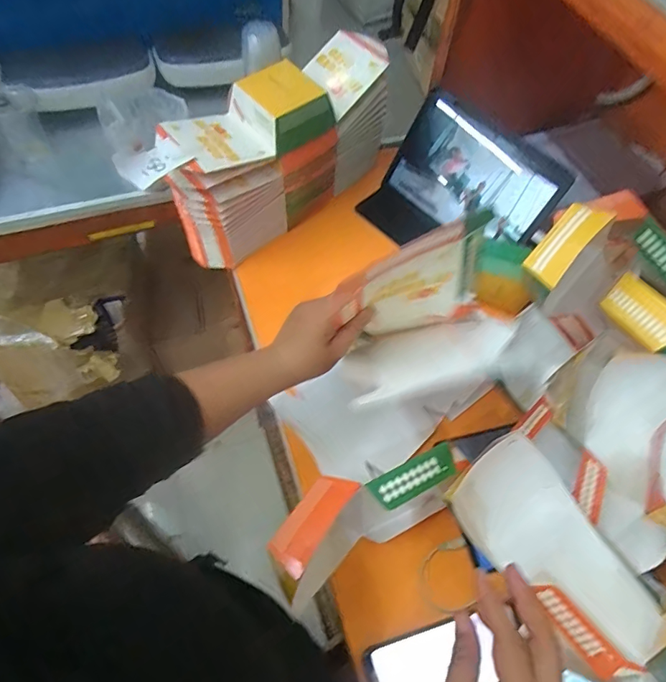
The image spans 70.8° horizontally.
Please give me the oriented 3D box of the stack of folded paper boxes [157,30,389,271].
[{"bbox_3d":[-0.077,-0.280,0.697,0.352,0.201,0.117,-39,69,-23],"label":"stack of folded paper boxes"}]

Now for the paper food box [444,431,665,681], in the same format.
[{"bbox_3d":[0.228,0.217,0.491,0.107,0.054,0.224,-28,62,-18],"label":"paper food box"}]

